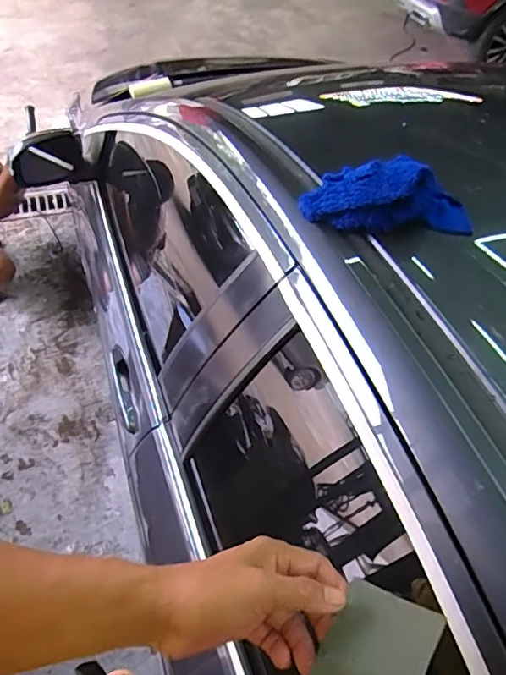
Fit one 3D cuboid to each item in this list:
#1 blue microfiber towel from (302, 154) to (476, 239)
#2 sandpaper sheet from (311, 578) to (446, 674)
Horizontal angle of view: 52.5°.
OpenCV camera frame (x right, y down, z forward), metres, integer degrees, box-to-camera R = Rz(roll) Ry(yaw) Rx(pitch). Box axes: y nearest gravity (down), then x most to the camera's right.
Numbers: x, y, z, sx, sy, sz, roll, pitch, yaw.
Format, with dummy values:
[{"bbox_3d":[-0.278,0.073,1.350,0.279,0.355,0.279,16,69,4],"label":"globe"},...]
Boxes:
[{"bbox_3d":[0.177,-0.189,0.667,0.221,0.074,0.086,9,49,-1],"label":"blue microfiber towel"},{"bbox_3d":[0.074,0.225,0.337,0.071,0.014,0.113,0,46,45],"label":"sandpaper sheet"}]

